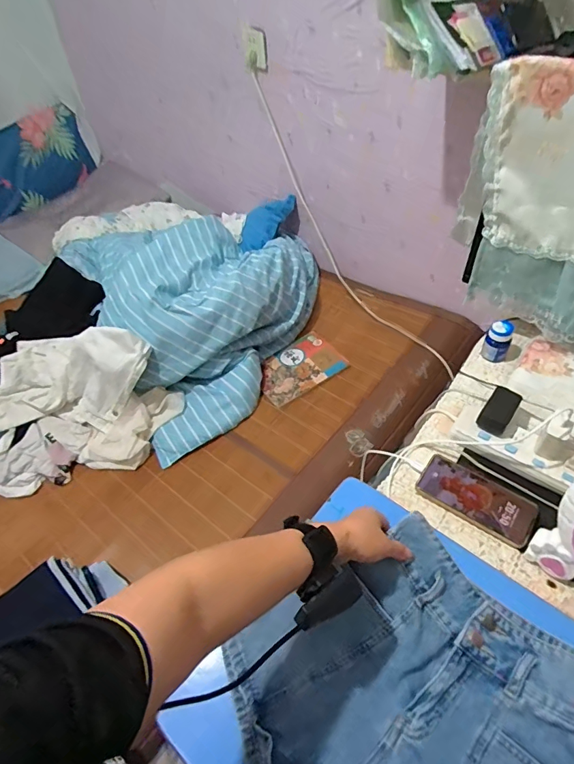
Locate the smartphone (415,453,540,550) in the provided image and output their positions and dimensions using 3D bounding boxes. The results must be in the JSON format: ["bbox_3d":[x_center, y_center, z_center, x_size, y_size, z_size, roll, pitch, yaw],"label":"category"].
[{"bbox_3d":[0.280,0.171,0.649,0.160,0.011,0.076,27,61,26],"label":"smartphone"}]

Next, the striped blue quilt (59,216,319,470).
[{"bbox_3d":[-0.245,-0.275,1.331,0.728,0.306,0.727,-35,55,-24],"label":"striped blue quilt"}]

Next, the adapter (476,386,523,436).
[{"bbox_3d":[0.342,0.048,0.710,0.046,0.032,0.082,30,57,27],"label":"adapter"}]

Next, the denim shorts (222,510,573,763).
[{"bbox_3d":[0.145,0.360,0.441,0.397,0.057,0.338,34,59,29],"label":"denim shorts"}]

